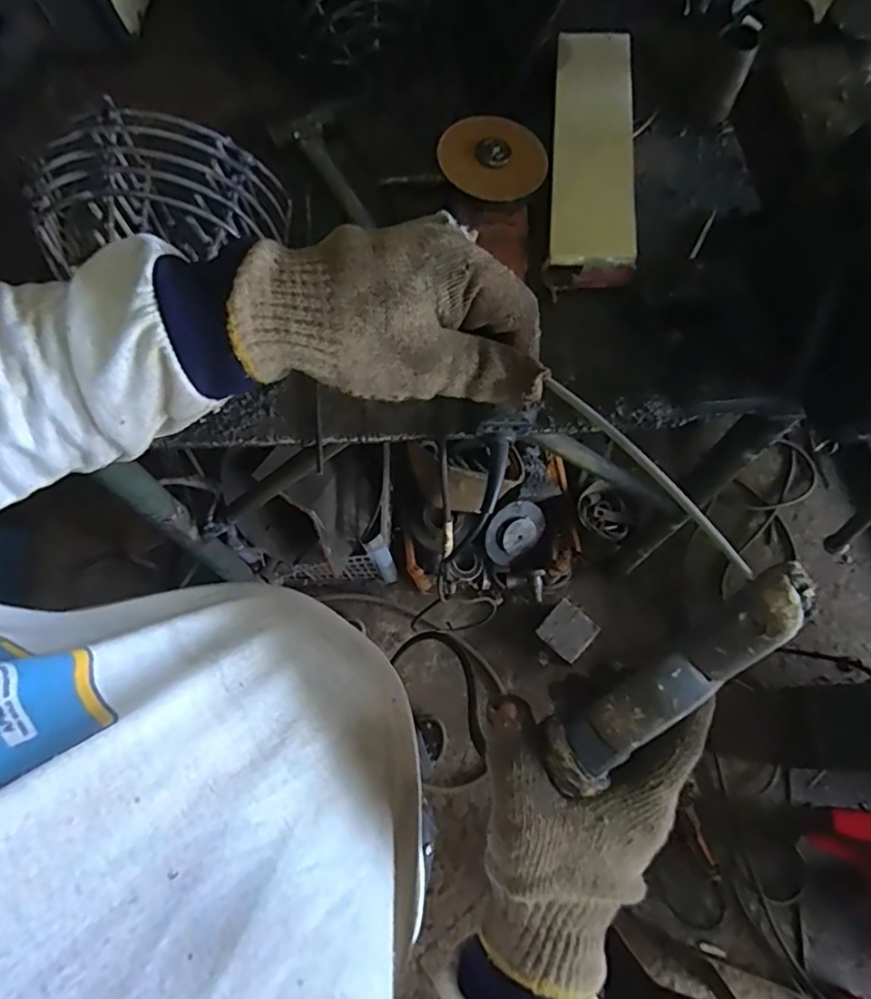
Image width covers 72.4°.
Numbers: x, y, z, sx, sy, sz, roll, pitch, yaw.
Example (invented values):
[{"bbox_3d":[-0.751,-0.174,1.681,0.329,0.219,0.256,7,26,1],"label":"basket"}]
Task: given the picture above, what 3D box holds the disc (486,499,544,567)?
[{"bbox_3d":[0.169,0.070,1.270,0.146,0.028,0.121,-47,113,-2],"label":"disc"}]

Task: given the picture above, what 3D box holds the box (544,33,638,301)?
[{"bbox_3d":[0.156,-0.344,0.588,0.078,0.034,0.305,5,71,3],"label":"box"}]

